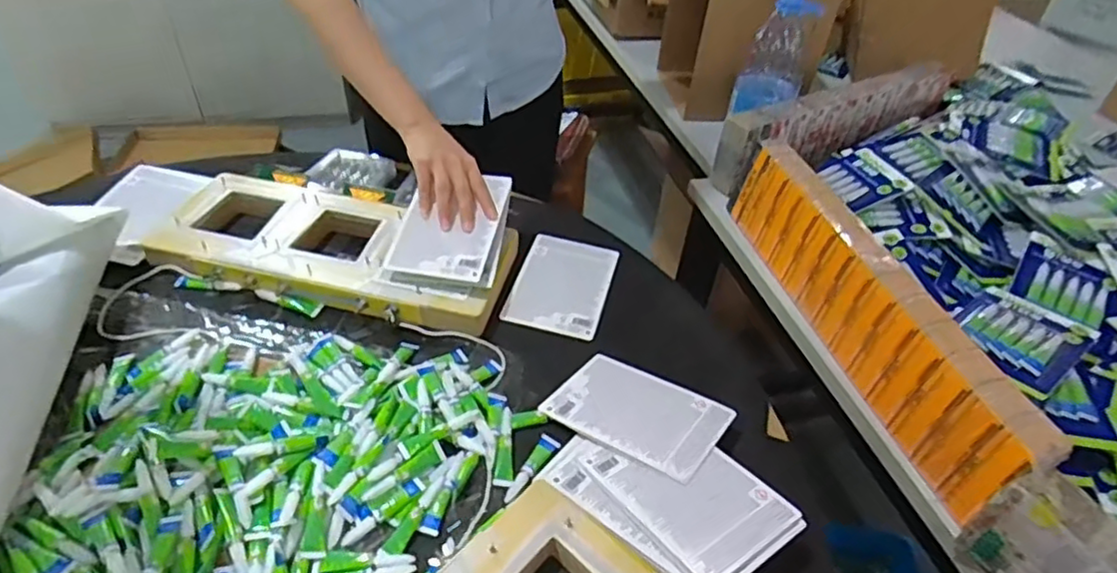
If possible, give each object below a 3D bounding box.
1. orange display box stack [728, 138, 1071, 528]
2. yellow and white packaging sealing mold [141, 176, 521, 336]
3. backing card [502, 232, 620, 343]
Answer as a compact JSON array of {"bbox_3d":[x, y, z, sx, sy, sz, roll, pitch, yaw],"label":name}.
[{"bbox_3d":[0.353,0.013,0.750,0.076,0.118,0.508,-6,43,-12],"label":"orange display box stack"},{"bbox_3d":[-0.271,-0.055,0.808,0.420,0.035,0.182,12,42,8],"label":"yellow and white packaging sealing mold"},{"bbox_3d":[0.006,-0.005,0.830,0.117,0.005,0.170,11,45,9],"label":"backing card"}]

